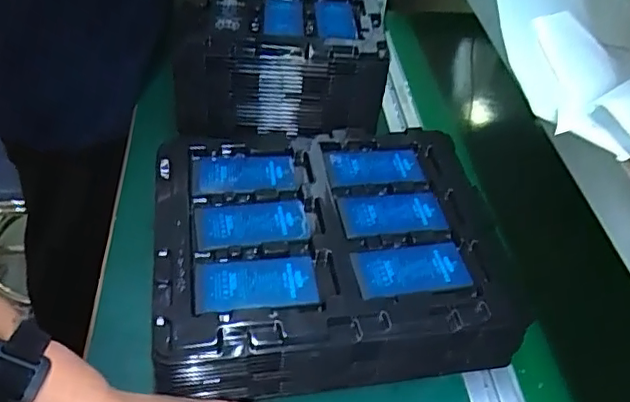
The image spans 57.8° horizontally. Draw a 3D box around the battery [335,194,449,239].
[{"bbox_3d":[0.067,0.010,0.483,0.088,0.004,0.047,-3,46,-10],"label":"battery"}]

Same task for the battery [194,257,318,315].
[{"bbox_3d":[-0.043,0.062,0.421,0.087,0.006,0.045,-2,46,-9],"label":"battery"}]

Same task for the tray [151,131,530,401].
[{"bbox_3d":[0.013,0.037,0.489,0.291,0.073,0.224,-3,46,-10],"label":"tray"}]

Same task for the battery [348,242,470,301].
[{"bbox_3d":[0.076,0.053,0.444,0.089,0.006,0.047,-5,46,-12],"label":"battery"}]

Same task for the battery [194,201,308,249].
[{"bbox_3d":[-0.051,0.020,0.463,0.088,0.008,0.045,-2,46,-9],"label":"battery"}]

